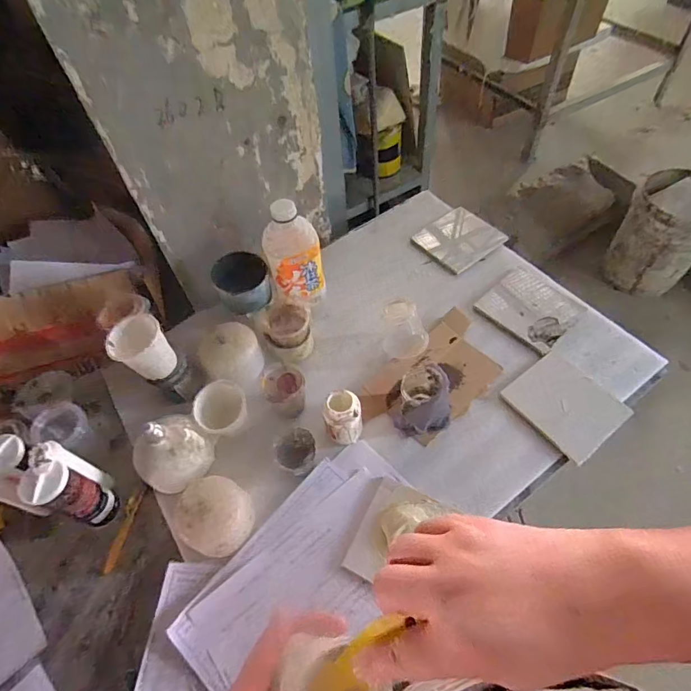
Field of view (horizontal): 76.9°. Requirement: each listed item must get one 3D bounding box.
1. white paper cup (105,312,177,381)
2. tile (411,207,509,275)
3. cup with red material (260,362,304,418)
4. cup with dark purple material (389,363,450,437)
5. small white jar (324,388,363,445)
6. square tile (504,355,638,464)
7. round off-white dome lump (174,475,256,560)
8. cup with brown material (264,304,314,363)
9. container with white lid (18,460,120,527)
[{"bbox_3d":[-0.305,0.006,0.655,0.078,0.073,0.083,-33,59,-17],"label":"white paper cup"},{"bbox_3d":[0.233,-0.223,0.903,0.135,0.011,0.145,-38,57,-5],"label":"tile"},{"bbox_3d":[-0.092,0.079,0.691,0.066,0.078,0.072,-11,55,-4],"label":"cup with red material"},{"bbox_3d":[0.119,0.084,0.669,0.089,0.080,0.107,18,59,16],"label":"cup with dark purple material"},{"bbox_3d":[-0.004,0.110,0.655,0.060,0.083,0.058,-7,55,-1],"label":"small white jar"},{"bbox_3d":[0.349,0.091,0.692,0.133,0.015,0.152,-33,59,-17],"label":"square tile"},{"bbox_3d":[-0.180,0.236,0.603,0.091,0.086,0.091,-2,55,3],"label":"round off-white dome lump"},{"bbox_3d":[-0.095,-0.017,0.757,0.072,0.086,0.073,-2,55,3],"label":"cup with brown material"},{"bbox_3d":[-0.369,0.202,0.588,0.055,0.144,0.054,18,59,16],"label":"container with white lid"}]

